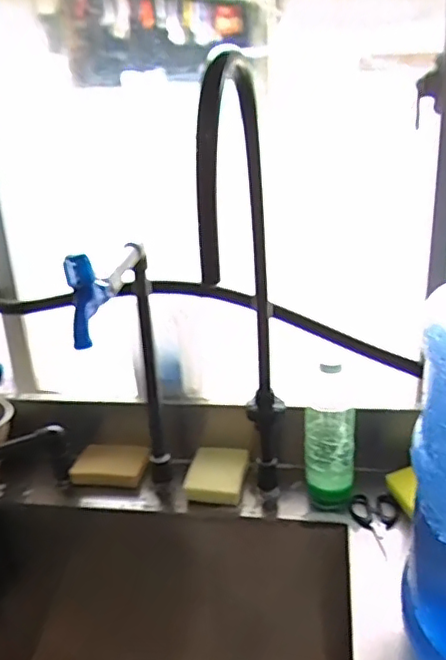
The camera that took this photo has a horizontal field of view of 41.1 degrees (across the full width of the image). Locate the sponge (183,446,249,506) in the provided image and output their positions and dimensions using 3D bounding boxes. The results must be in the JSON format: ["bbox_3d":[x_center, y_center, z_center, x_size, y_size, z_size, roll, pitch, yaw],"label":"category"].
[{"bbox_3d":[-0.009,0.205,0.848,0.082,0.027,0.100,1,22,10],"label":"sponge"}]

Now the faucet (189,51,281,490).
[{"bbox_3d":[0.024,-0.002,0.630,0.034,0.517,0.247,2,22,12],"label":"faucet"}]

